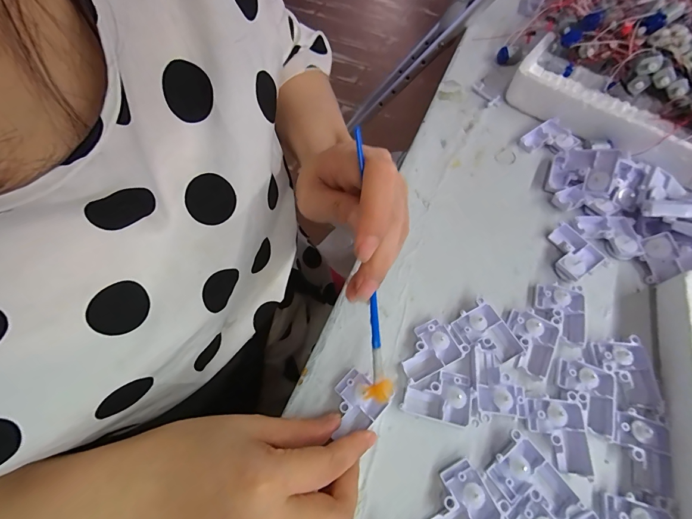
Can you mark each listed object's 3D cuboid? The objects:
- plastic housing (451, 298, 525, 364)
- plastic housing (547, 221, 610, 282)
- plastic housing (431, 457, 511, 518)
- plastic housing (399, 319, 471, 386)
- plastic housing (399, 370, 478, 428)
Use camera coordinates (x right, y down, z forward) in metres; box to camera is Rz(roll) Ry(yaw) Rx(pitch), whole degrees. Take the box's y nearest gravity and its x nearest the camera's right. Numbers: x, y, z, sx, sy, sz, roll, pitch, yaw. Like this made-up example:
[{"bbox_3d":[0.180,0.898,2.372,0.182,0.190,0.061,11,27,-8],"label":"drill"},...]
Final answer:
[{"bbox_3d":[0.108,0.058,0.260,0.035,0.014,0.047,-25,65,-13],"label":"plastic housing"},{"bbox_3d":[0.199,-0.008,0.299,0.045,0.009,0.049,-24,65,-13],"label":"plastic housing"},{"bbox_3d":[0.070,0.153,0.208,0.049,0.011,0.037,-30,66,-15],"label":"plastic housing"},{"bbox_3d":[0.063,0.067,0.256,0.051,0.014,0.034,-24,65,-13],"label":"plastic housing"},{"bbox_3d":[0.067,0.095,0.240,0.049,0.013,0.034,14,63,7],"label":"plastic housing"}]

